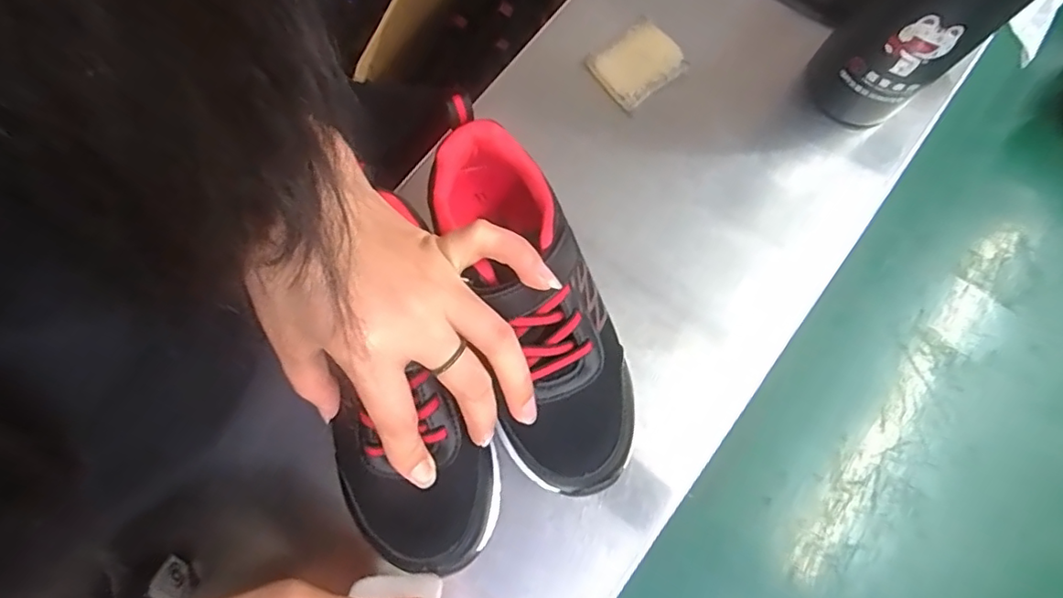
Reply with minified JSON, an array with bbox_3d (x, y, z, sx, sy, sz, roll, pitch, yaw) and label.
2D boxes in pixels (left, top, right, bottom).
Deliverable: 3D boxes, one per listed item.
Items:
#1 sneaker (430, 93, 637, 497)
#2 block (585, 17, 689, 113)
[{"bbox_3d":[0.000,0.000,0.294,0.067,0.072,0.192,-19,82,-6],"label":"sneaker"},{"bbox_3d":[0.068,-0.152,0.377,0.050,0.011,0.044,-39,81,-10],"label":"block"}]

